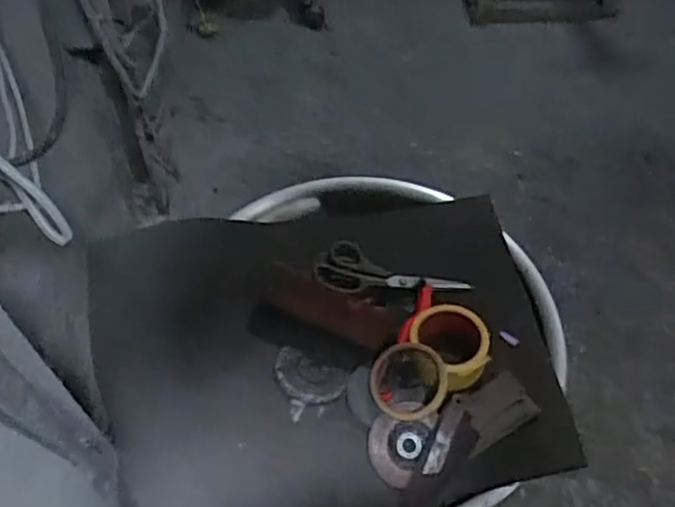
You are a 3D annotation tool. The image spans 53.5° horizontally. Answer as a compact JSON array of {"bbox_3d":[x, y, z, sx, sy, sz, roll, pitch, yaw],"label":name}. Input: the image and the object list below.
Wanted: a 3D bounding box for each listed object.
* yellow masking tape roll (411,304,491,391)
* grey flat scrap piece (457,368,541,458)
[{"bbox_3d":[0.137,0.108,0.798,0.082,0.040,0.101,-29,61,-20],"label":"yellow masking tape roll"},{"bbox_3d":[0.180,0.180,0.774,0.089,0.004,0.062,-28,68,-11],"label":"grey flat scrap piece"}]

